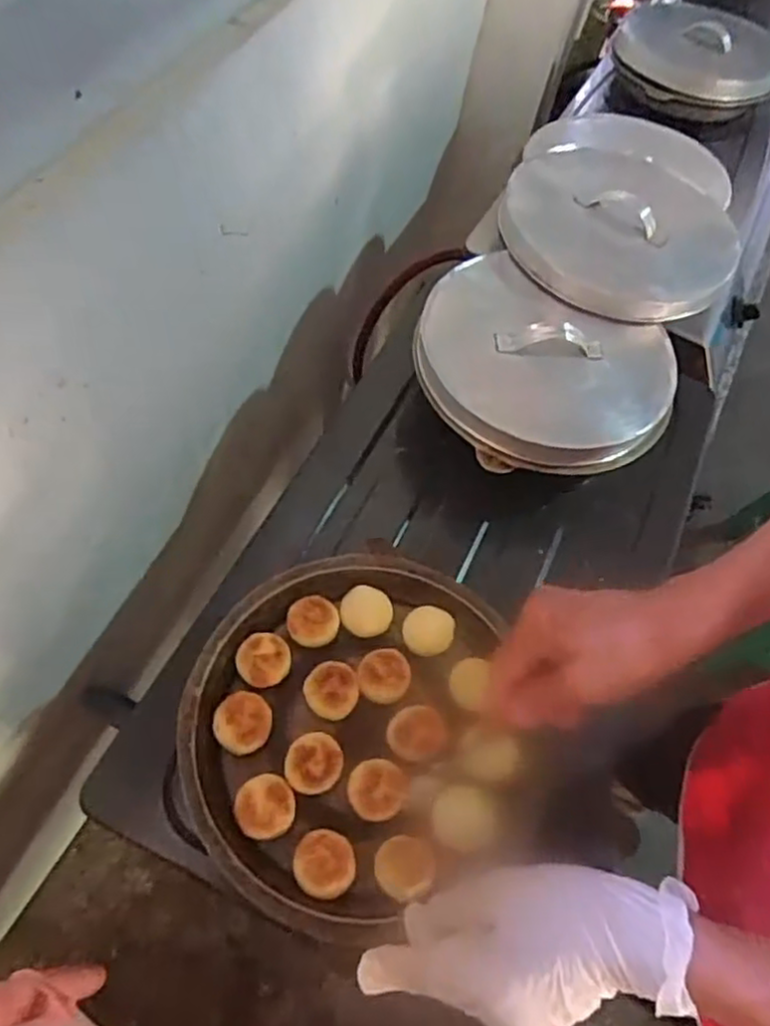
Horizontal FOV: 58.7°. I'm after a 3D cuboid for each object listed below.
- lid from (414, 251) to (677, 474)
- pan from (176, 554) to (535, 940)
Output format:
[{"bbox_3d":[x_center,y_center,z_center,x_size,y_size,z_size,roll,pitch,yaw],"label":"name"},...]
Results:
[{"bbox_3d":[0.155,-0.146,0.679,0.255,0.045,0.221,26,59,11],"label":"lid"},{"bbox_3d":[-0.023,0.159,0.517,0.245,0.047,0.244,3,59,-6],"label":"pan"}]

